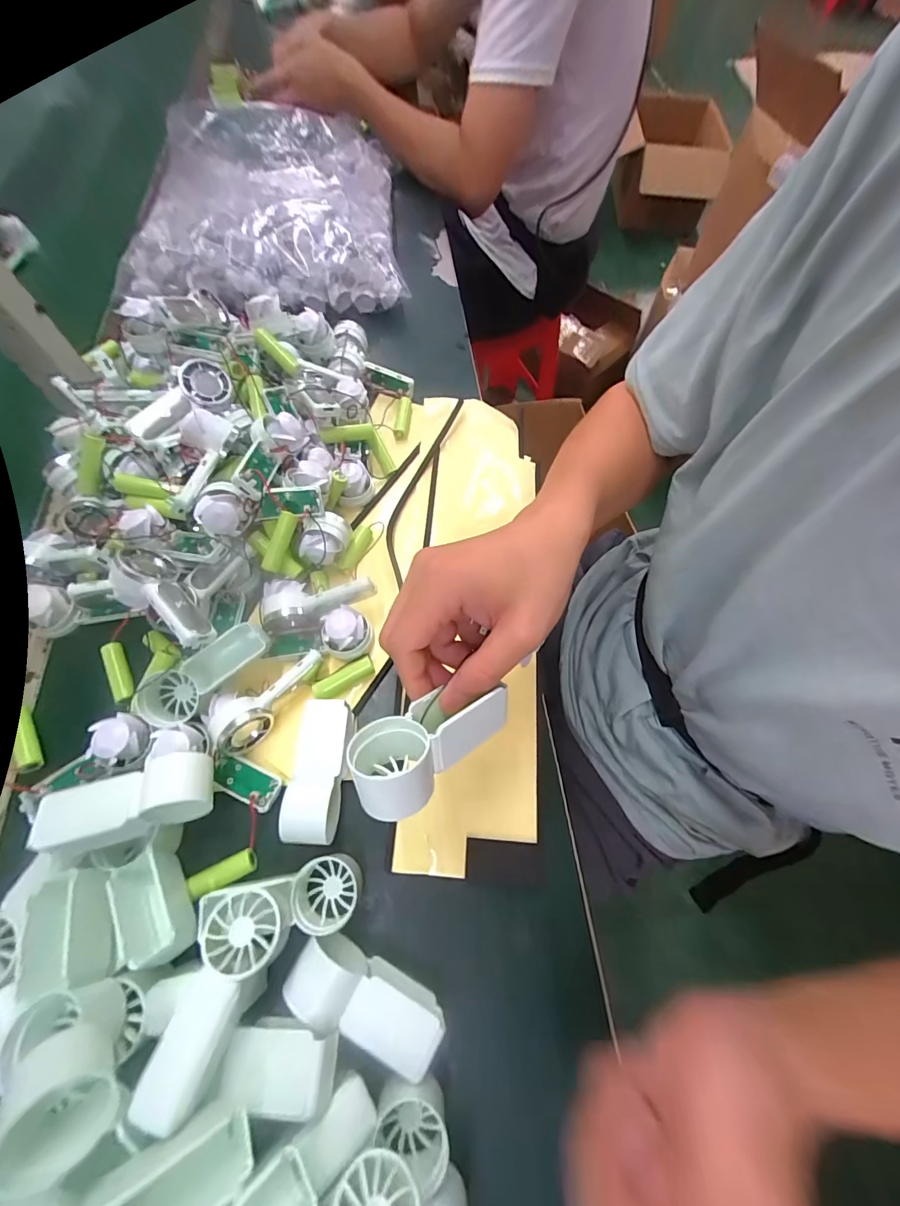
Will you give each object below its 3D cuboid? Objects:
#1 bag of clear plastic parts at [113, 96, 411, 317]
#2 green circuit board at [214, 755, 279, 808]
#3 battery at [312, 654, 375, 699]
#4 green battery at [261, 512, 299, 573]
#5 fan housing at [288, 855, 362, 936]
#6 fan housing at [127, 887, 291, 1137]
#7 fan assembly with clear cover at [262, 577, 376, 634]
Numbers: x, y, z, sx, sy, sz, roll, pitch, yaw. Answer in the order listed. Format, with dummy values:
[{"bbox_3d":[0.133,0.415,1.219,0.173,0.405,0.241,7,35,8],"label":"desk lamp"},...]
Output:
[{"bbox_3d":[-0.233,-0.521,0.540,0.310,0.084,0.338,-8,65,-5],"label":"bag of clear plastic parts"},{"bbox_3d":[-0.149,0.129,0.307,0.048,0.009,0.020,21,66,8],"label":"green circuit board"},{"bbox_3d":[-0.085,0.060,0.337,0.050,0.014,0.017,-27,69,-14],"label":"battery"},{"bbox_3d":[-0.137,-0.049,0.339,0.010,0.012,0.050,24,97,9],"label":"green battery"},{"bbox_3d":[-0.080,0.189,0.276,0.039,0.030,0.040,33,68,13],"label":"fan housing"},{"bbox_3d":[-0.123,0.208,0.229,0.038,0.044,0.092,20,66,7],"label":"fan housing"},{"bbox_3d":[-0.107,-0.003,0.347,0.090,0.038,0.034,-9,65,-6],"label":"fan assembly with clear cover"}]

